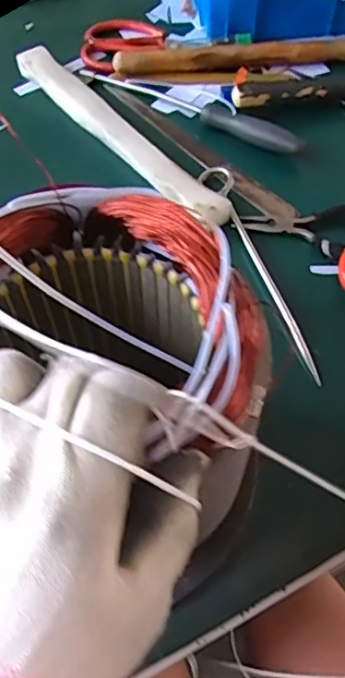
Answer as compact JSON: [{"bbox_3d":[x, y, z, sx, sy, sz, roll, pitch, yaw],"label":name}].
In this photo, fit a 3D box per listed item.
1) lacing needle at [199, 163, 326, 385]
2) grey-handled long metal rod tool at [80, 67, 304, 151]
[{"bbox_3d":[0.064,-0.061,0.450,0.025,0.009,0.219,-13,58,-7],"label":"lacing needle"},{"bbox_3d":[0.016,-0.228,0.551,0.245,0.022,0.021,30,63,18],"label":"grey-handled long metal rod tool"}]

